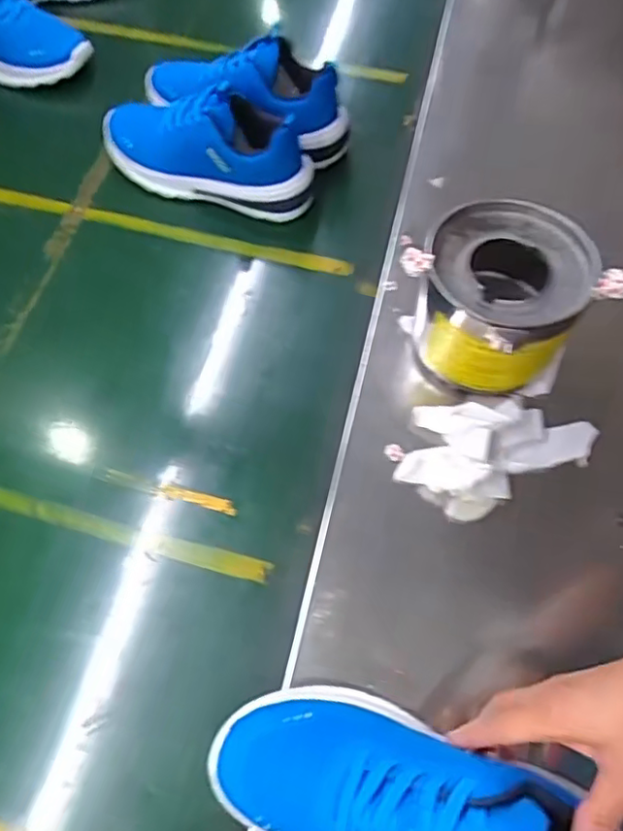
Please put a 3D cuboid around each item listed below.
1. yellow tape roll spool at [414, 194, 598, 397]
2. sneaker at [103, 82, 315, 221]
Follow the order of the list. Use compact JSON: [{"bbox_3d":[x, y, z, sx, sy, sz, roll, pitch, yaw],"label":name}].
[{"bbox_3d":[0.166,-0.102,0.565,0.133,0.119,0.144,0,64,0],"label":"yellow tape roll spool"},{"bbox_3d":[-0.126,-0.315,0.703,0.254,0.132,0.089,18,65,9],"label":"sneaker"}]

